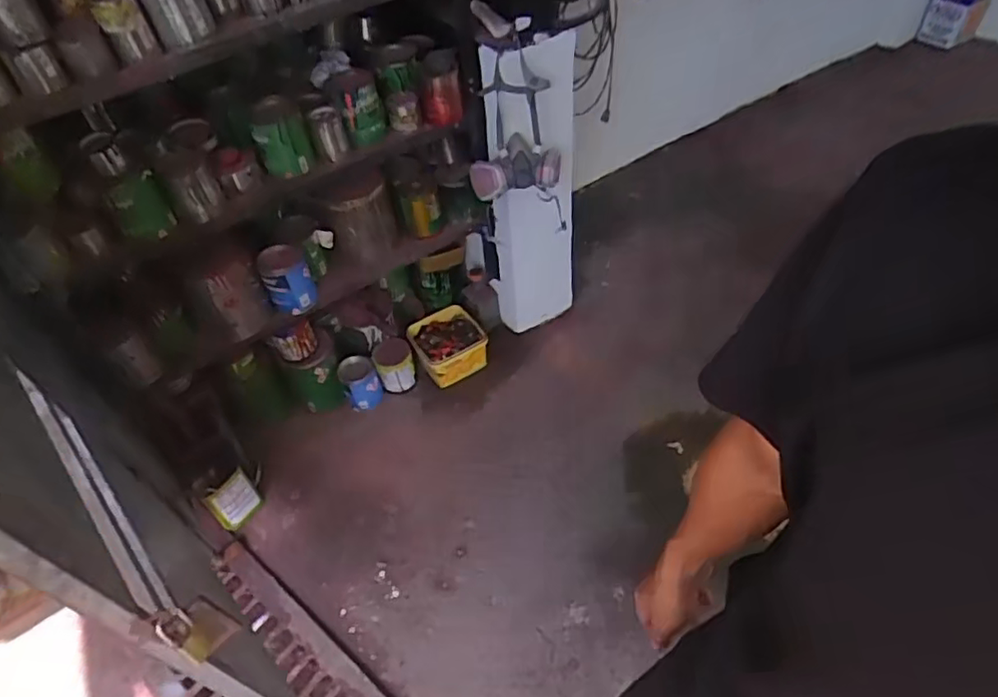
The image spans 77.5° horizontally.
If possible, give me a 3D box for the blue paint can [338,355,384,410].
[{"bbox_3d":[-0.374,0.094,1.696,0.095,0.103,0.121,-23,53,-13],"label":"blue paint can"}]

